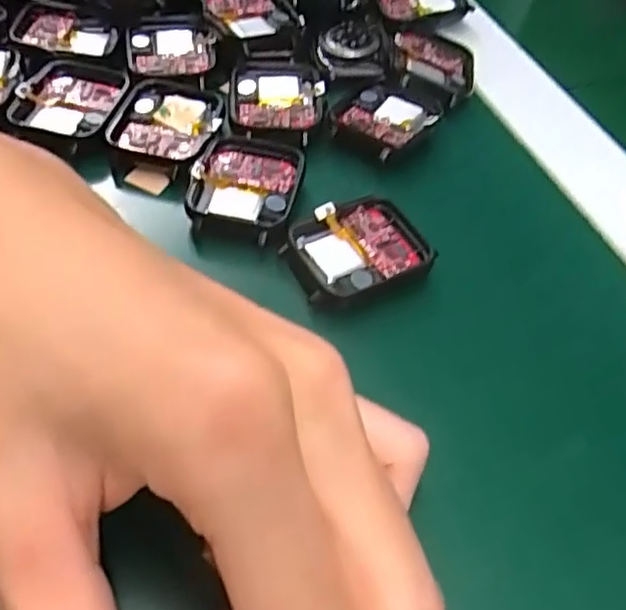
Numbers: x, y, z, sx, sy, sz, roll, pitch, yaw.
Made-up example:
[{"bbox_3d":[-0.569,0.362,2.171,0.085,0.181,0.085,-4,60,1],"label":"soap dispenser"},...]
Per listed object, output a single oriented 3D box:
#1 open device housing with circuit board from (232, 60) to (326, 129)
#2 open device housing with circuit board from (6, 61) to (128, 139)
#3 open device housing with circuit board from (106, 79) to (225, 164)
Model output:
[{"bbox_3d":[-0.015,-0.084,0.265,0.036,0.006,0.044,-1,52,-8],"label":"open device housing with circuit board"},{"bbox_3d":[-0.093,-0.082,0.252,0.036,0.005,0.041,13,52,3],"label":"open device housing with circuit board"},{"bbox_3d":[-0.055,-0.070,0.249,0.038,0.004,0.044,8,54,2],"label":"open device housing with circuit board"}]

